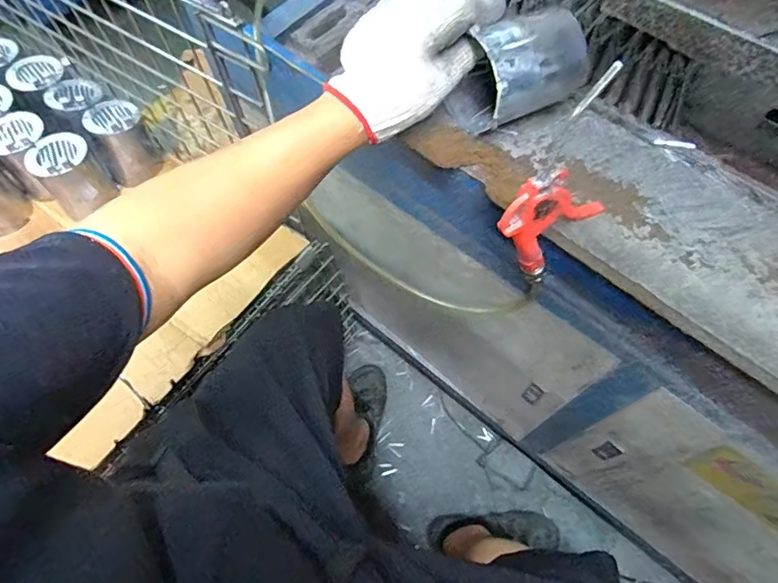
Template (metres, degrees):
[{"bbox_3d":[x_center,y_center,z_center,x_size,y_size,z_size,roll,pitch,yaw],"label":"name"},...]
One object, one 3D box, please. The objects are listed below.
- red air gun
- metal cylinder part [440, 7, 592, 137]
[{"bbox_3d":[0.143,-0.059,0.431,0.086,0.158,0.025,-27,65,14],"label":"red air gun"},{"bbox_3d":[0.124,-0.211,0.476,0.119,0.091,0.081,-23,66,-9],"label":"metal cylinder part"}]

